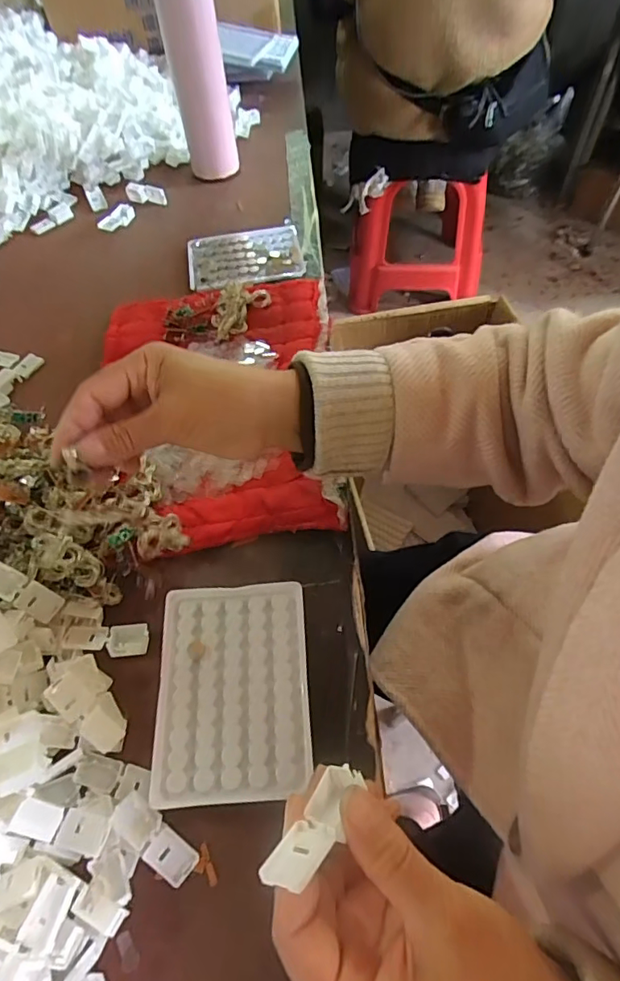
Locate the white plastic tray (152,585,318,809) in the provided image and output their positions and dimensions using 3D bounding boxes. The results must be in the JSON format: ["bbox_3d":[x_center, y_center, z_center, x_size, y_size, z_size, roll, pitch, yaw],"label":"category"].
[{"bbox_3d":[-0.049,0.128,0.334,0.094,0.025,0.128,-4,58,0],"label":"white plastic tray"}]

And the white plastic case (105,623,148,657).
[{"bbox_3d":[-0.128,0.105,0.361,0.027,0.006,0.022,-2,58,1],"label":"white plastic case"}]

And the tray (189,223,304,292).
[{"bbox_3d":[-0.075,-0.269,0.591,0.130,0.009,0.107,-9,58,-2],"label":"tray"}]

